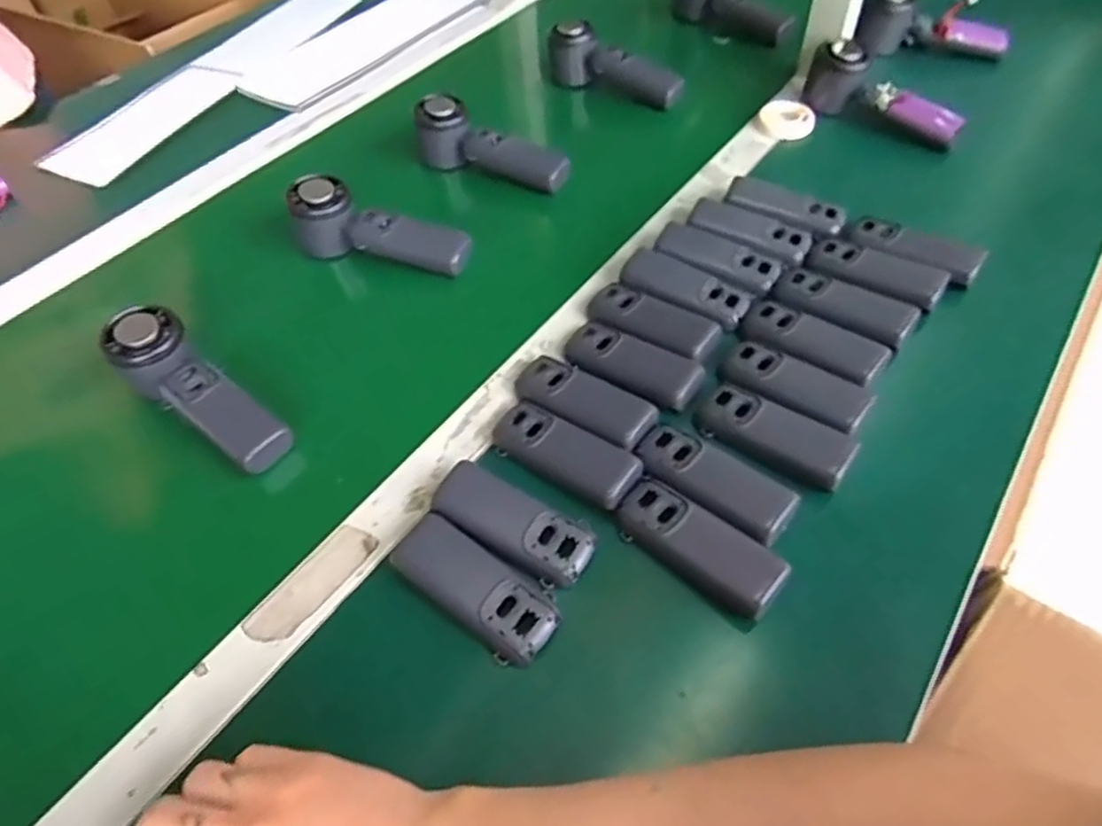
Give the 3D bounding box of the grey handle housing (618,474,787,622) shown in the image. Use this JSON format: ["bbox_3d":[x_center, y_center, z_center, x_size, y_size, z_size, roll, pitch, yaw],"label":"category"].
[{"bbox_3d":[0.091,0.078,0.406,0.103,0.014,0.043,34,60,25],"label":"grey handle housing"}]

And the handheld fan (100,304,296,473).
[{"bbox_3d":[-0.259,-0.012,0.493,0.162,0.048,0.051,37,61,12],"label":"handheld fan"}]

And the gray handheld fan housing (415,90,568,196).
[{"bbox_3d":[-0.062,-0.263,0.654,0.158,0.054,0.051,25,57,20],"label":"gray handheld fan housing"}]

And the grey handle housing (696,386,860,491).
[{"bbox_3d":[0.152,0.013,0.451,0.101,0.018,0.037,30,59,23],"label":"grey handle housing"}]

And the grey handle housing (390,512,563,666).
[{"bbox_3d":[-0.044,0.103,0.397,0.105,0.018,0.045,33,60,24],"label":"grey handle housing"}]

